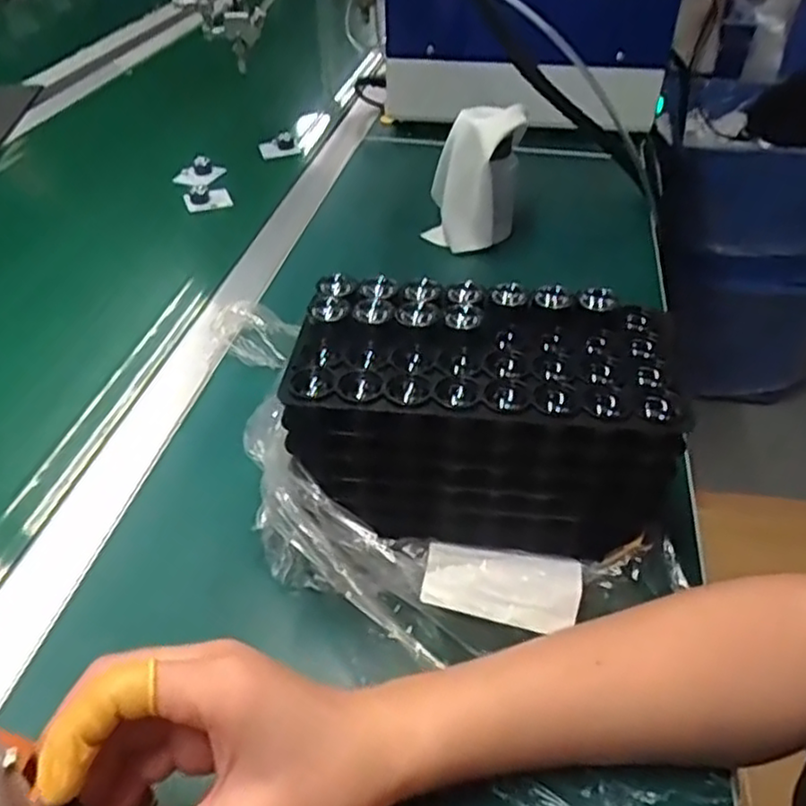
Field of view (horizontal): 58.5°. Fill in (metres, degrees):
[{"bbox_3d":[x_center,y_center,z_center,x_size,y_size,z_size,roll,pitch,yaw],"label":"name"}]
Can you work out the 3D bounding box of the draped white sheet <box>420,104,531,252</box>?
[{"bbox_3d":[0.067,-0.209,0.675,0.088,0.121,0.058,3,41,4],"label":"draped white sheet"}]

